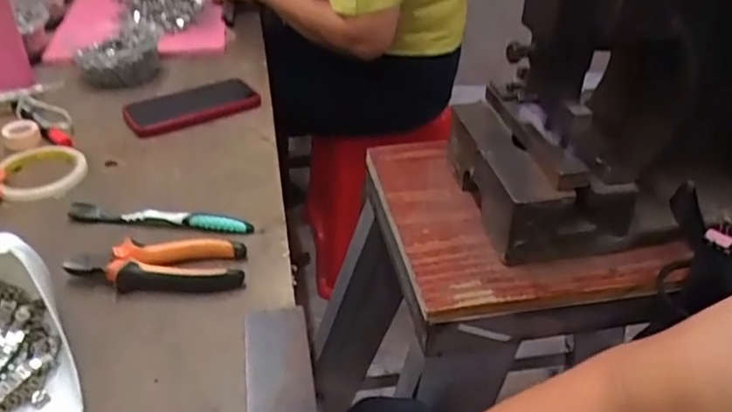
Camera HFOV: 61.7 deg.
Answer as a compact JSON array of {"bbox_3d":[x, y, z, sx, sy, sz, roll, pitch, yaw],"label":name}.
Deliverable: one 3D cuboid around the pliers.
[{"bbox_3d":[-0.185,0.052,0.545,0.149,0.024,0.050,-4,36,-5],"label":"pliers"}]

